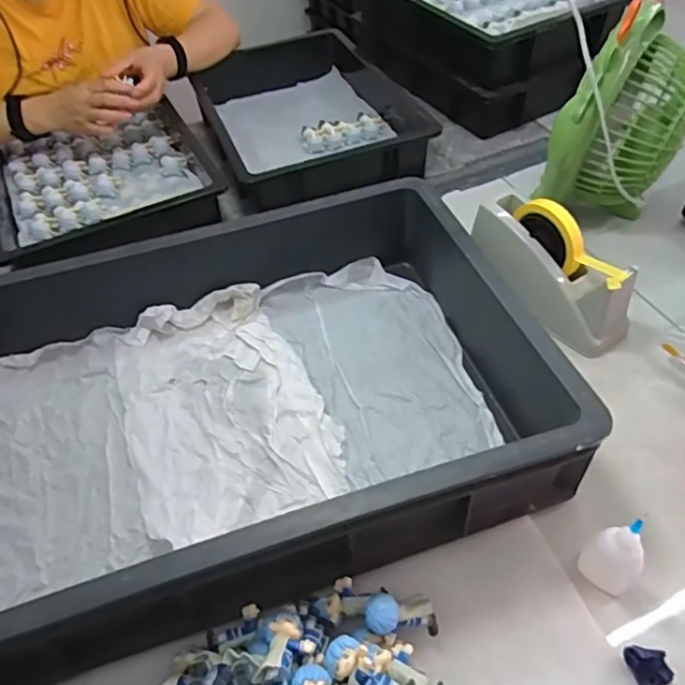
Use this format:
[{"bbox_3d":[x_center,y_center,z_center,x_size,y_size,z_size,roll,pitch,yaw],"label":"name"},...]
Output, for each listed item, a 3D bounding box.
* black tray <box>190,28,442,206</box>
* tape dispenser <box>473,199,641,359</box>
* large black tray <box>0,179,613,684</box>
[{"bbox_3d":[-0.050,-0.395,0.973,0.348,0.094,0.439,-19,50,-12],"label":"black tray"},{"bbox_3d":[0.244,-0.091,0.671,0.064,0.114,0.215,-28,53,-19],"label":"tape dispenser"},{"bbox_3d":[-0.112,0.044,0.570,0.571,0.154,0.398,-16,49,-9],"label":"large black tray"}]

